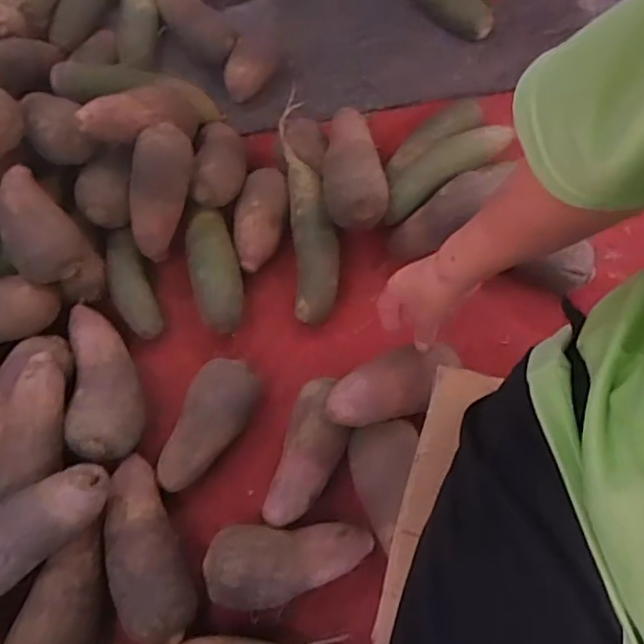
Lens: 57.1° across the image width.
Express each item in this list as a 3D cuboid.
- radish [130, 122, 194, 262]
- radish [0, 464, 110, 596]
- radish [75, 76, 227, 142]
[{"bbox_3d":[-0.186,-0.137,0.665,0.057,0.161,0.066,17,26,5],"label":"radish"},{"bbox_3d":[-0.279,0.197,0.566,0.162,0.056,0.068,-28,73,-11],"label":"radish"},{"bbox_3d":[-0.197,-0.253,0.718,0.074,0.052,0.216,30,32,10],"label":"radish"}]

